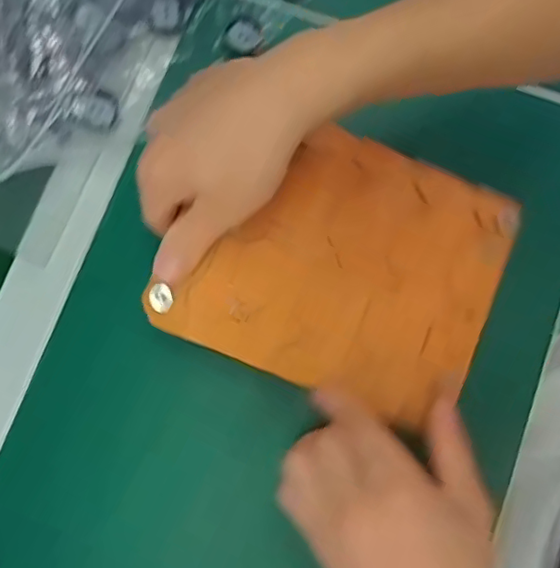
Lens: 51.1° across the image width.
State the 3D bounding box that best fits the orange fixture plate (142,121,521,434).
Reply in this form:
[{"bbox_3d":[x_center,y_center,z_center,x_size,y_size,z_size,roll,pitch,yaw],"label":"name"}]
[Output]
[{"bbox_3d":[0.040,-0.013,0.343,0.177,0.009,0.149,23,79,-4],"label":"orange fixture plate"}]

